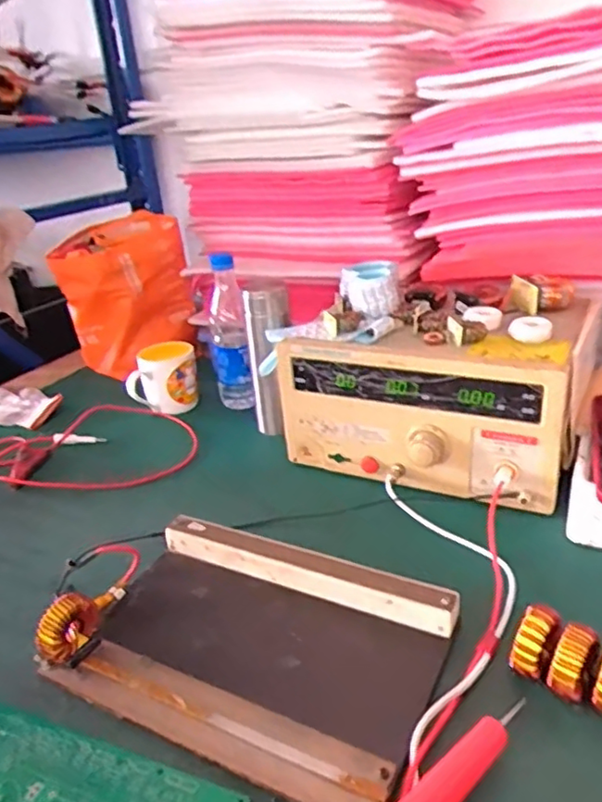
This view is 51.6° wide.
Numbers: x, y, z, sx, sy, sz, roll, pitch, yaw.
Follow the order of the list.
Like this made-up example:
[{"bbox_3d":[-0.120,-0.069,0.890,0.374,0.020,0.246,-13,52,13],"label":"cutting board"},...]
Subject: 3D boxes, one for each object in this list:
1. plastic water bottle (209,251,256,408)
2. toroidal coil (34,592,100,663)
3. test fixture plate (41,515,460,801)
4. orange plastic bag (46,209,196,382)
[{"bbox_3d":[-0.108,-0.097,0.922,0.057,0.224,0.057,-8,26,-4],"label":"plastic water bottle"},{"bbox_3d":[-0.189,0.181,0.508,0.020,0.048,0.053,9,30,28],"label":"toroidal coil"},{"bbox_3d":[-0.040,0.196,0.521,0.299,0.031,0.198,9,30,28],"label":"test fixture plate"},{"bbox_3d":[-0.300,-0.183,1.099,0.144,0.231,0.233,14,32,35],"label":"orange plastic bag"}]

